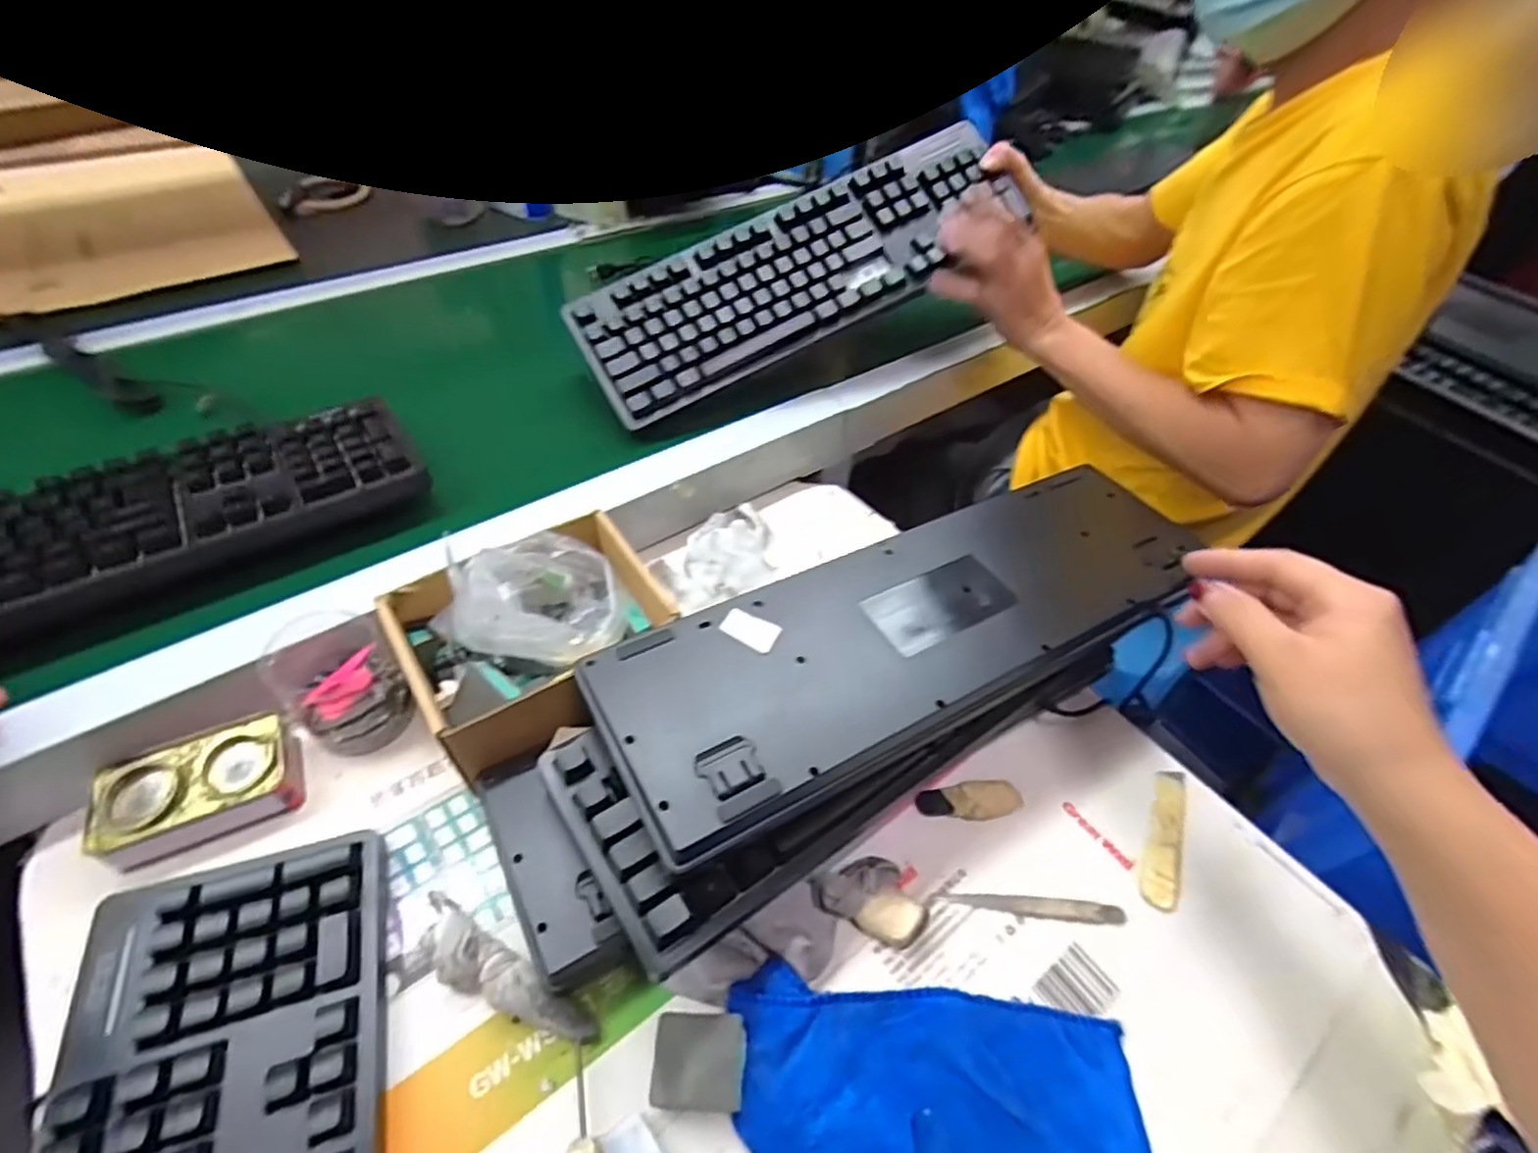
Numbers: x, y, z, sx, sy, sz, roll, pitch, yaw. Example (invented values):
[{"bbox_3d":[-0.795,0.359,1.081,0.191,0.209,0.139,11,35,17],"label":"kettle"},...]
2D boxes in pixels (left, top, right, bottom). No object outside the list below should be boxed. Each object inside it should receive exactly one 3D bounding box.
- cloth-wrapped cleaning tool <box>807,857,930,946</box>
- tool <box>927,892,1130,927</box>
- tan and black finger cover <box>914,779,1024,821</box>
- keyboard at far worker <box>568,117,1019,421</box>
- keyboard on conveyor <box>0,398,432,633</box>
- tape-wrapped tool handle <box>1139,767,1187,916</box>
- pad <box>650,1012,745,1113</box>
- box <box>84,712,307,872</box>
[{"bbox_3d":[0.060,0.186,0.402,0.066,0.030,0.040,21,51,13],"label":"cloth-wrapped cleaning tool"},{"bbox_3d":[0.161,0.201,0.417,0.111,0.008,0.012,7,49,1],"label":"tool"},{"bbox_3d":[0.134,0.151,0.456,0.067,0.015,0.024,-4,50,-9],"label":"tan and black finger cover"},{"bbox_3d":[0.026,-0.284,0.636,0.418,0.036,0.138,-33,82,-9],"label":"keyboard at far worker"},{"bbox_3d":[-0.459,-0.019,0.443,0.424,0.036,0.138,-25,58,-26],"label":"keyboard on conveyor"},{"bbox_3d":[0.263,0.171,0.453,0.023,0.008,0.099,23,51,14],"label":"tape-wrapped tool handle"},{"bbox_3d":[-0.035,0.244,0.344,0.045,0.011,0.040,4,49,-2],"label":"pad"},{"bbox_3d":[-0.346,0.131,0.418,0.098,0.035,0.065,-21,54,-22],"label":"box"}]

